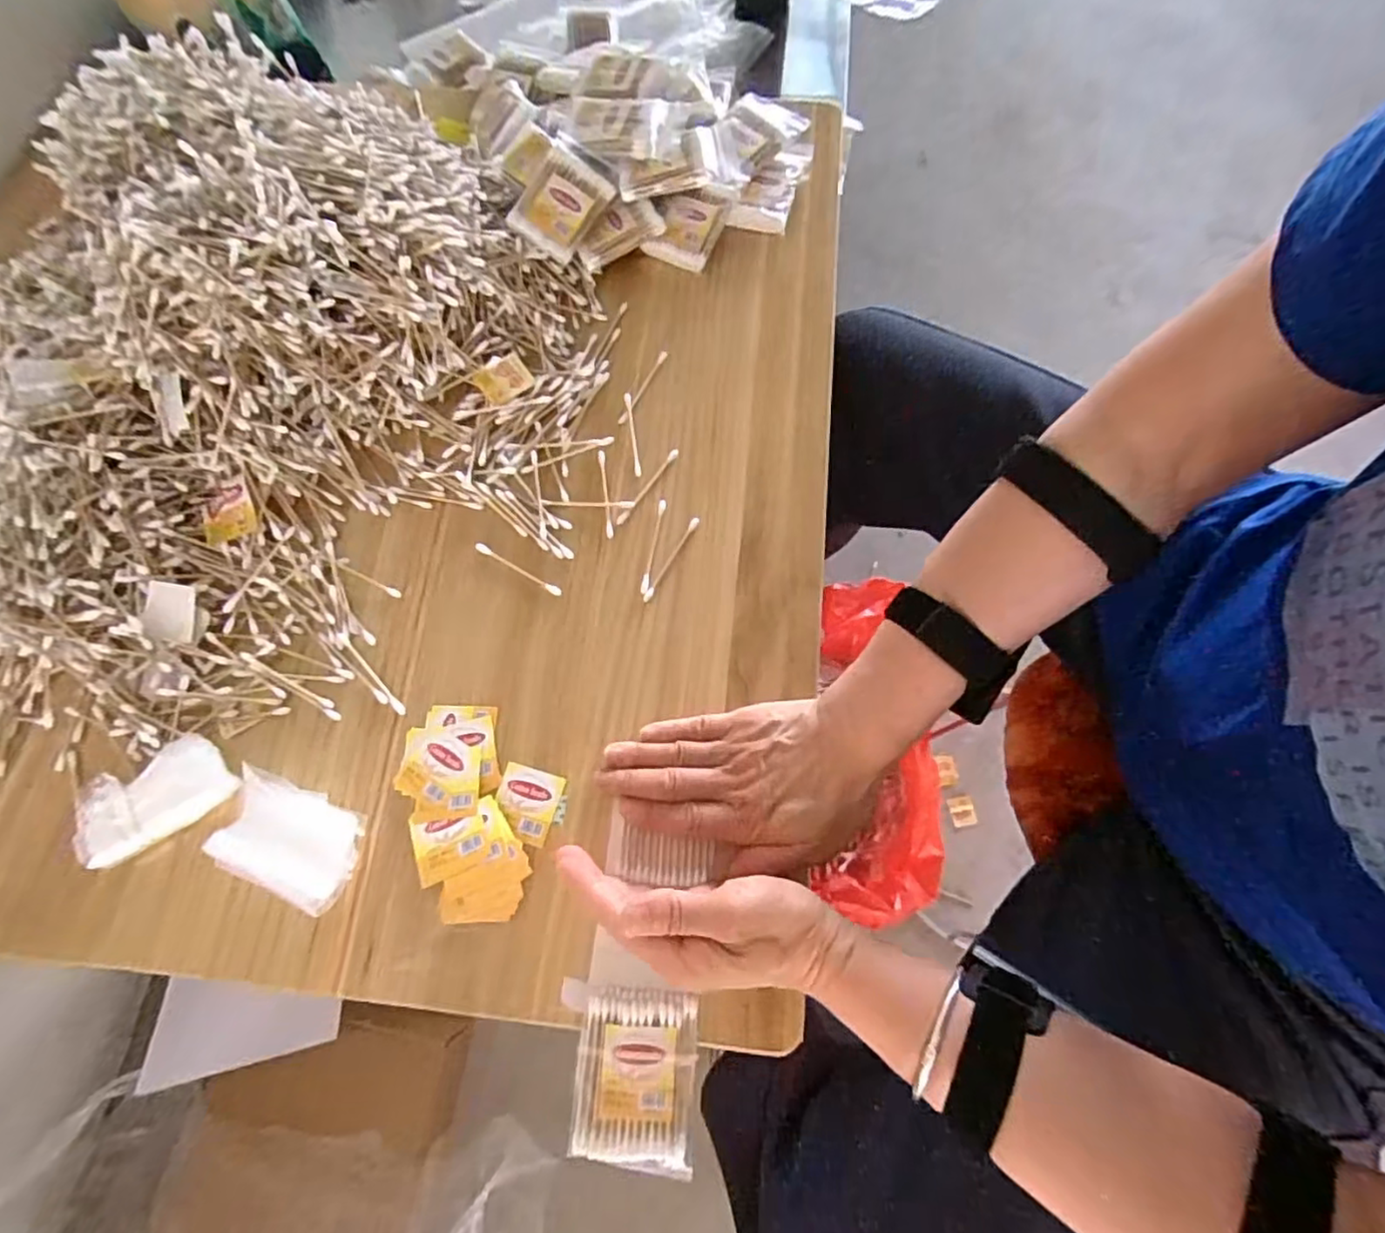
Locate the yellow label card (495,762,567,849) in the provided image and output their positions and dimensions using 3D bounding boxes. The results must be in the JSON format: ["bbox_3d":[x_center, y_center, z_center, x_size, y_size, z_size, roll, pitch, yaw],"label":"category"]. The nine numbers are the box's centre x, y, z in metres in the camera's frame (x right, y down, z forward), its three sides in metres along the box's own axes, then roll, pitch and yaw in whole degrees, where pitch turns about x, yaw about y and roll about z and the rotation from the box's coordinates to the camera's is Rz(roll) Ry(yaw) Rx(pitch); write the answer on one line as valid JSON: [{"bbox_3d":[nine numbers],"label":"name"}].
[{"bbox_3d":[-0.107,0.120,0.413,0.040,0.004,0.043,14,71,5],"label":"yellow label card"}]

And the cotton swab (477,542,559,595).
[{"bbox_3d":[-0.126,-0.034,0.466,0.074,0.004,0.007,30,73,10],"label":"cotton swab"}]

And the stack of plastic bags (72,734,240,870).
[{"bbox_3d":[-0.335,0.113,0.396,0.084,0.026,0.046,-32,74,-11],"label":"stack of plastic bags"}]

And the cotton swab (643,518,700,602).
[{"bbox_3d":[-0.015,-0.041,0.464,0.006,0.005,0.073,28,73,9],"label":"cotton swab"}]

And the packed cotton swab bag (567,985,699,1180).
[{"bbox_3d":[-0.031,0.254,0.355,0.065,0.009,0.084,3,71,1],"label":"packed cotton swab bag"}]

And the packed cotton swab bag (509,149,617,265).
[{"bbox_3d":[-0.109,-0.343,0.535,0.058,0.012,0.077,33,96,-9],"label":"packed cotton swab bag"}]

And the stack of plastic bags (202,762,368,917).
[{"bbox_3d":[-0.245,0.136,0.394,0.085,0.022,0.055,22,72,8],"label":"stack of plastic bags"}]

